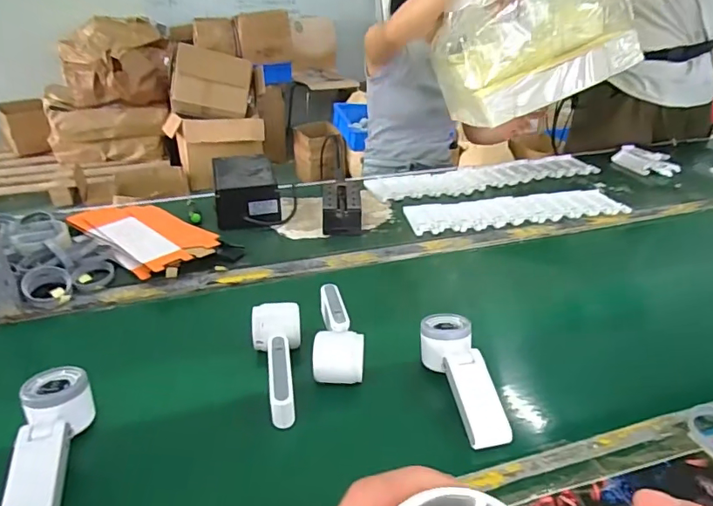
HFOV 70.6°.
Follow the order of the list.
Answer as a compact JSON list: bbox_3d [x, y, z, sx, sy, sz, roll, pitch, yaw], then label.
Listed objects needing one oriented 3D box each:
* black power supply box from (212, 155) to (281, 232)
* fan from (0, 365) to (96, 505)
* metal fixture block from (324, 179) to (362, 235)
[{"bbox_3d":[-0.204,-0.116,0.934,0.112,0.089,0.121,-6,30,-11],"label":"black power supply box"},{"bbox_3d":[-0.290,0.180,0.477,0.054,0.048,0.166,-7,31,-14],"label":"fan"},{"bbox_3d":[-0.025,-0.080,0.892,0.069,0.072,0.078,2,30,1],"label":"metal fixture block"}]

